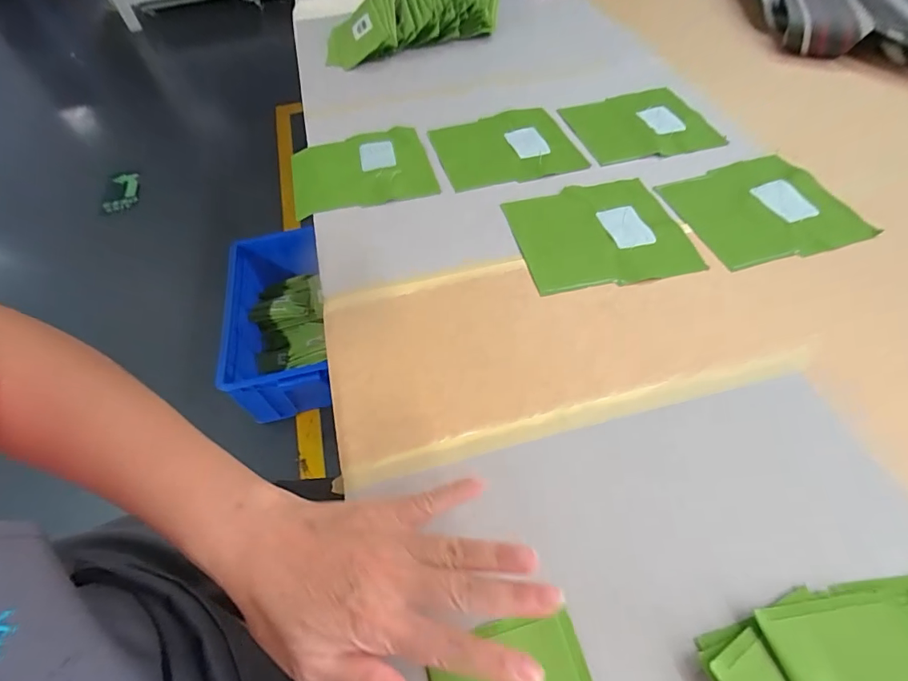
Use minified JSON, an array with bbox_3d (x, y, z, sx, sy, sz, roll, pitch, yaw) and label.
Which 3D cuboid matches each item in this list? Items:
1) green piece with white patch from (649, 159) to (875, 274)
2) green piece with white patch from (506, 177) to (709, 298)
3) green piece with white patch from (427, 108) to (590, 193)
[{"bbox_3d":[0.325,-0.141,0.475,0.167,0.006,0.143,-16,54,-8],"label":"green piece with white patch"},{"bbox_3d":[0.145,-0.114,0.465,0.160,0.010,0.146,-11,54,-4],"label":"green piece with white patch"},{"bbox_3d":[0.059,-0.244,0.562,0.161,0.008,0.143,-17,55,-8],"label":"green piece with white patch"}]

